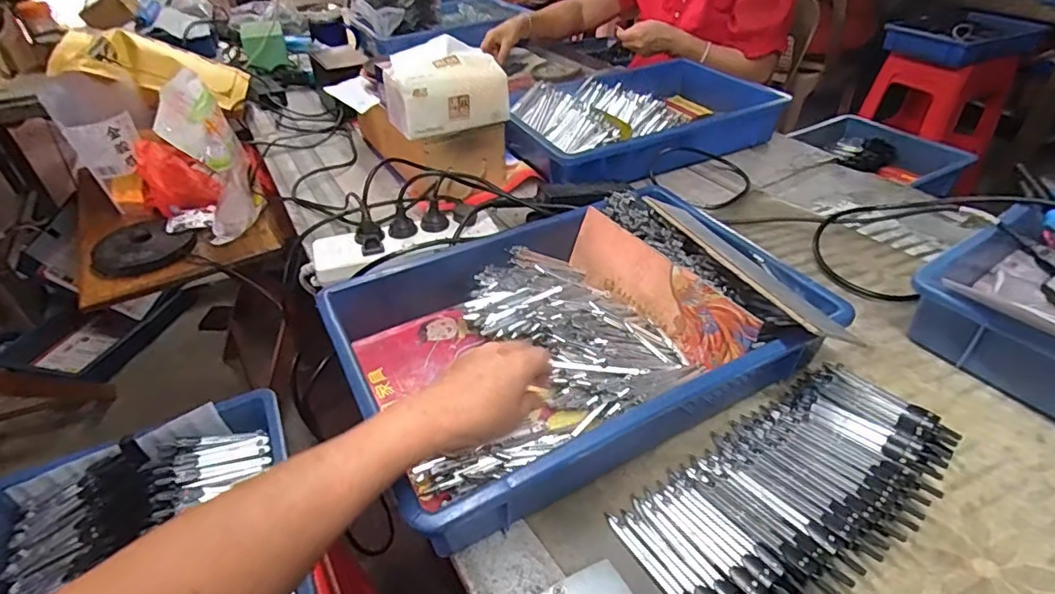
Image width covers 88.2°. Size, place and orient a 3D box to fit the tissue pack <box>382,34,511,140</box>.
[{"bbox_3d":[-0.113,-0.291,0.758,0.163,0.096,0.079,-20,43,-21],"label":"tissue pack"}]

